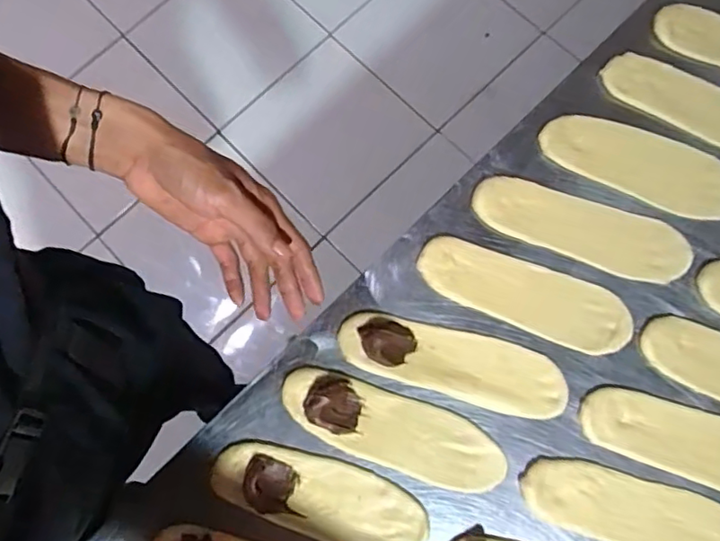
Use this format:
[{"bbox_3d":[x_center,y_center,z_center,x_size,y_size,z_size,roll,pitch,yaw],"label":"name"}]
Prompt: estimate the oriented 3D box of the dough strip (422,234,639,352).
[{"bbox_3d":[0.155,0.022,0.546,0.201,0.005,0.062,20,77,7],"label":"dough strip"}]

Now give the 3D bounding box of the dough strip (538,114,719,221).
[{"bbox_3d":[0.281,-0.108,0.575,0.198,0.009,0.069,26,78,8],"label":"dough strip"}]

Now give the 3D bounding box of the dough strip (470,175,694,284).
[{"bbox_3d":[0.214,-0.041,0.563,0.208,0.010,0.062,18,77,6],"label":"dough strip"}]

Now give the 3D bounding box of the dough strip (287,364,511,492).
[{"bbox_3d":[0.028,0.141,0.513,0.202,0.018,0.062,18,77,6],"label":"dough strip"}]

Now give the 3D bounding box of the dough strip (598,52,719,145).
[{"bbox_3d":[0.347,-0.166,0.587,0.202,0.010,0.058,28,78,8],"label":"dough strip"}]

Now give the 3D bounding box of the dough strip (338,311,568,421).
[{"bbox_3d":[0.085,0.083,0.526,0.207,0.023,0.060,15,76,6],"label":"dough strip"}]

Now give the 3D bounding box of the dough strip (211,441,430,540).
[{"bbox_3d":[-0.036,0.198,0.505,0.187,0.012,0.067,18,77,6],"label":"dough strip"}]

